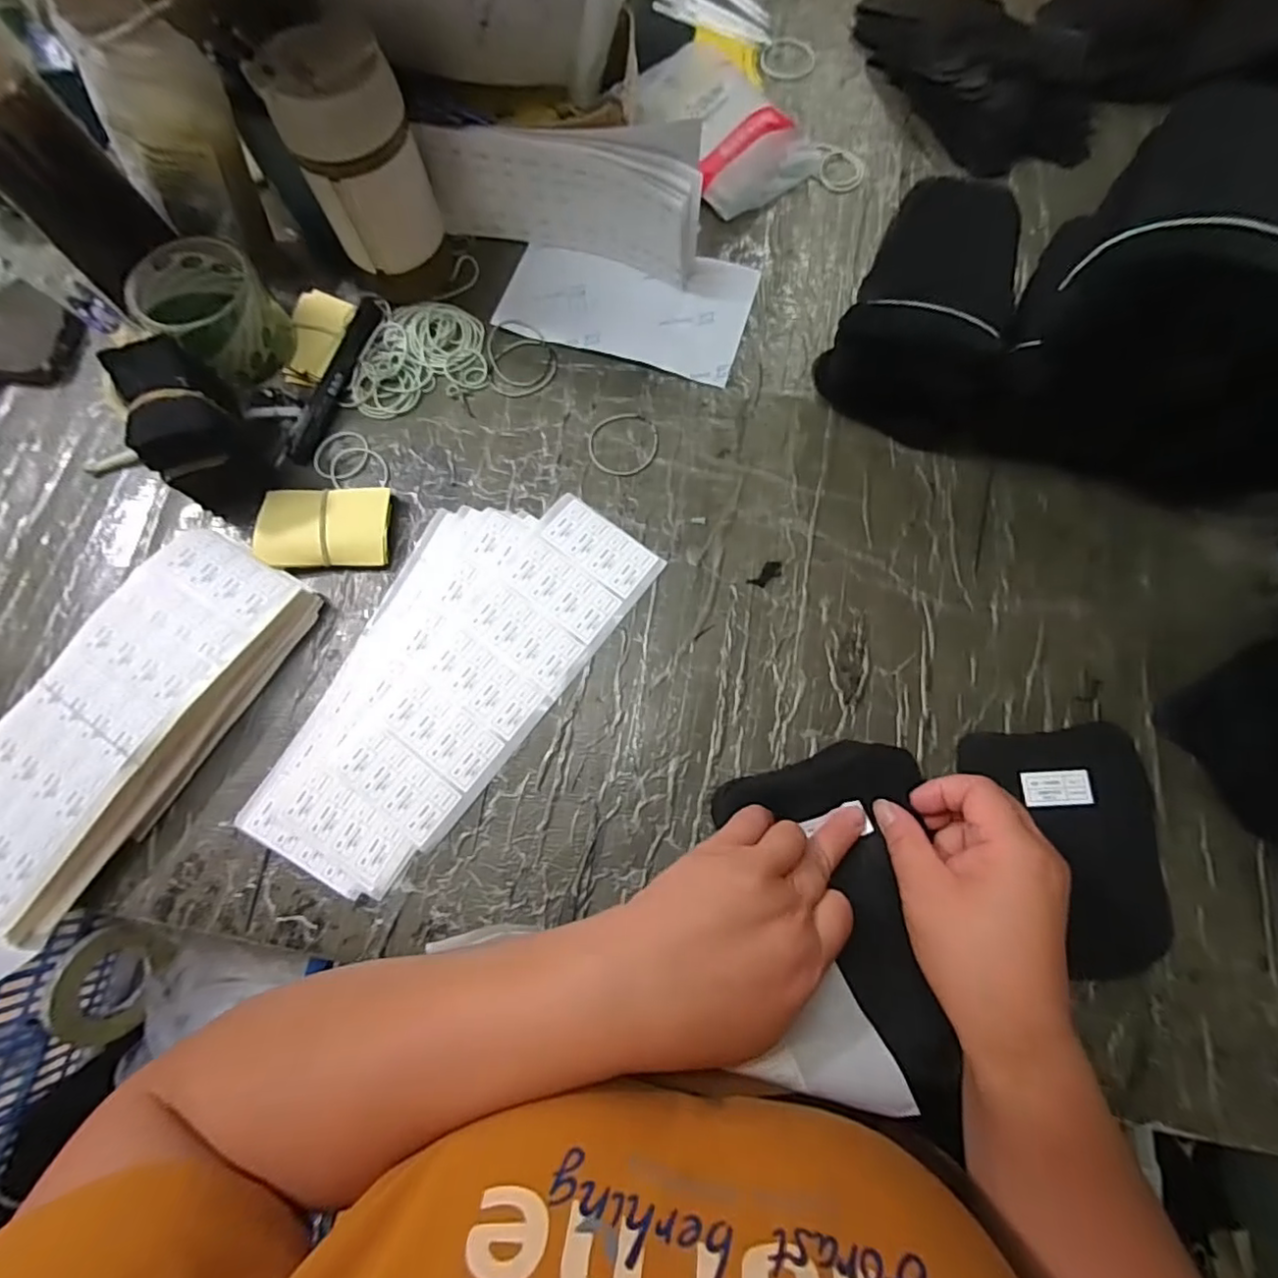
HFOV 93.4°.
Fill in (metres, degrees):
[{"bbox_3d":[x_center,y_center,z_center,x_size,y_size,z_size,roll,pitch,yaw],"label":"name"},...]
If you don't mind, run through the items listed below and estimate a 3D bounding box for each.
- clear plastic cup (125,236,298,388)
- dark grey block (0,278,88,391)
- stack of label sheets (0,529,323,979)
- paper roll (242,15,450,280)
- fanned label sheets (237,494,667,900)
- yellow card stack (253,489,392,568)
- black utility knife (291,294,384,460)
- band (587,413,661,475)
[{"bbox_3d":[-0.319,-0.244,0.457,0.095,0.065,0.082,43,81,9],"label":"clear plastic cup"},{"bbox_3d":[-0.528,-0.243,0.500,0.122,0.018,0.092,-28,78,-6],"label":"dark grey block"},{"bbox_3d":[-0.350,0.064,0.400,0.105,0.044,0.293,31,79,7],"label":"stack of label sheets"},{"bbox_3d":[-0.196,-0.336,0.436,0.079,0.148,0.077,0,75,0],"label":"paper roll"},{"bbox_3d":[-0.135,0.018,0.421,0.154,0.008,0.307,37,80,8],"label":"fanned label sheets"},{"bbox_3d":[-0.234,-0.082,0.448,0.092,0.017,0.058,-3,77,0],"label":"yellow card stack"},{"bbox_3d":[-0.243,-0.209,0.477,0.020,0.011,0.146,18,78,5],"label":"black utility knife"},{"bbox_3d":[-0.012,-0.154,0.473,0.055,0.004,0.054,0,77,1],"label":"band"}]

